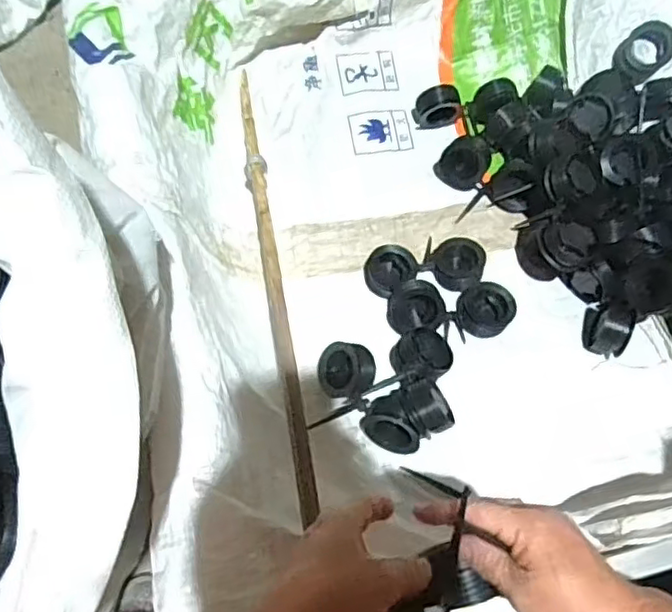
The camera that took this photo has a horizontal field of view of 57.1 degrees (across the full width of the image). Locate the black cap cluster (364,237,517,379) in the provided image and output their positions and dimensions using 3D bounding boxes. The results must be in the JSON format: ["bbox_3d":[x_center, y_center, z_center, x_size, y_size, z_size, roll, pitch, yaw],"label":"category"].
[{"bbox_3d":[0.121,-0.003,0.701,0.143,0.045,0.162,-12,68,-6],"label":"black cap cluster"}]

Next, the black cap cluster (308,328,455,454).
[{"bbox_3d":[0.050,0.082,0.646,0.137,0.076,0.128,6,67,2],"label":"black cap cluster"}]

